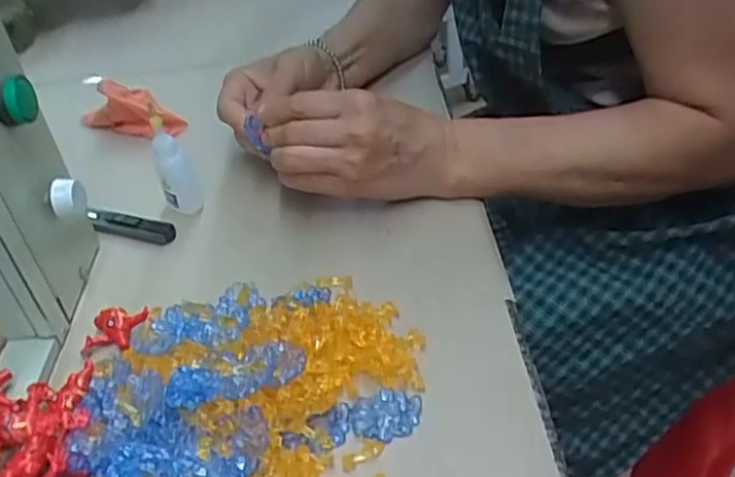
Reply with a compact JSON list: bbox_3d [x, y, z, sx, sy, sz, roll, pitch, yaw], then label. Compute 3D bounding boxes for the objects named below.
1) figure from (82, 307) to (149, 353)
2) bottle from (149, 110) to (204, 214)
[{"bbox_3d":[-0.160,0.058,0.438,0.038,0.018,0.025,2,38,10],"label":"figure"},{"bbox_3d":[-0.148,-0.059,0.522,0.026,0.073,0.020,15,42,26],"label":"bottle"}]

